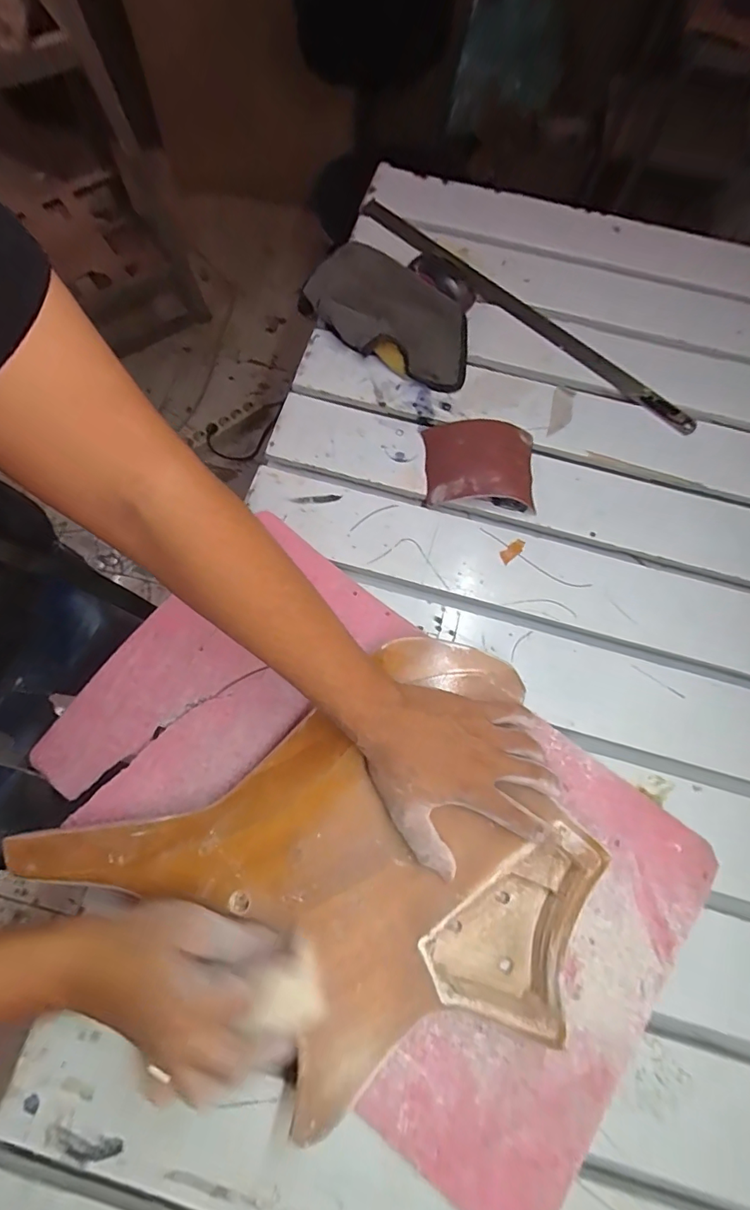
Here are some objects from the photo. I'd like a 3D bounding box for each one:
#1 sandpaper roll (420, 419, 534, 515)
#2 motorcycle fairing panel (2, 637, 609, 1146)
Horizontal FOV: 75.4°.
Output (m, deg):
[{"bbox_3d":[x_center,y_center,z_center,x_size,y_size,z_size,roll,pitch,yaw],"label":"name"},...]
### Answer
[{"bbox_3d":[0.117,-0.159,0.538,0.122,0.039,0.104,4,72,-1],"label":"sandpaper roll"},{"bbox_3d":[-0.033,0.227,0.388,0.392,0.046,0.298,-29,75,-10],"label":"motorcycle fairing panel"}]

